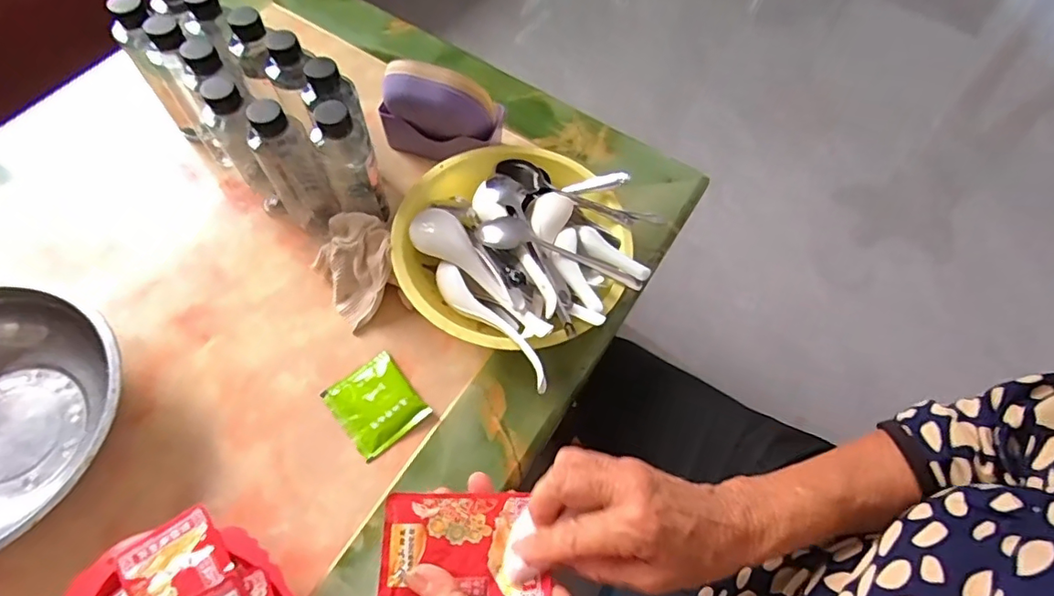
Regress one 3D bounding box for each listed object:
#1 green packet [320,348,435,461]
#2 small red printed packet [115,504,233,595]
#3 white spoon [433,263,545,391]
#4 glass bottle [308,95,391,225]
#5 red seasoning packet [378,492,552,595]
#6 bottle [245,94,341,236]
[{"bbox_3d":[-0.154,0.106,0.559,0.076,0.011,0.085,-36,71,-19],"label":"green packet"},{"bbox_3d":[-0.283,0.213,0.444,0.070,0.020,0.069,-37,71,-20],"label":"small red printed packet"},{"bbox_3d":[-0.036,0.025,0.541,0.029,0.033,0.182,-37,56,-19],"label":"white spoon"},{"bbox_3d":[-0.182,-0.134,0.576,0.050,0.174,0.053,-23,67,-14],"label":"glass bottle"},{"bbox_3d":[-0.039,0.150,0.328,0.092,0.015,0.068,5,58,-17],"label":"red seasoning packet"},{"bbox_3d":[-0.248,-0.138,0.586,0.057,0.177,0.070,-28,68,-16],"label":"bottle"}]

